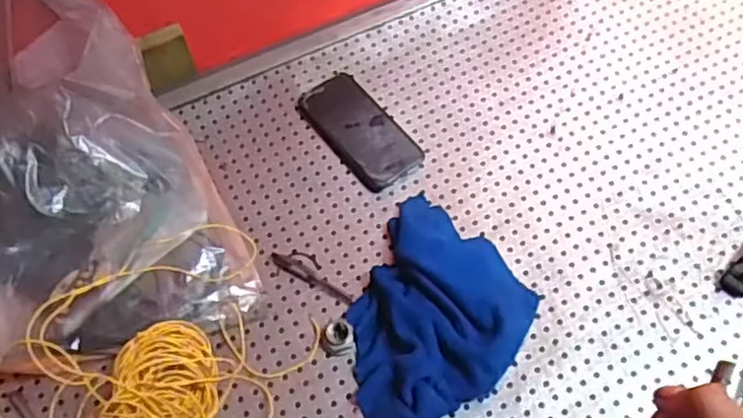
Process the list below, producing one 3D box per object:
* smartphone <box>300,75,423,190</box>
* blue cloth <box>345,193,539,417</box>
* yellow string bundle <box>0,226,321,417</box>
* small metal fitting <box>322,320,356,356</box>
[{"bbox_3d":[-0.016,-0.097,0.844,0.082,0.011,0.169,-32,61,-16],"label":"smartphone"},{"bbox_3d":[0.068,0.107,0.705,0.174,0.046,0.264,17,60,14],"label":"blue cloth"},{"bbox_3d":[-0.223,0.145,0.679,0.317,0.071,0.237,-30,60,-15],"label":"yellow string bundle"},{"bbox_3d":[-0.033,0.130,0.706,0.031,0.016,0.033,-4,57,2],"label":"small metal fitting"}]

